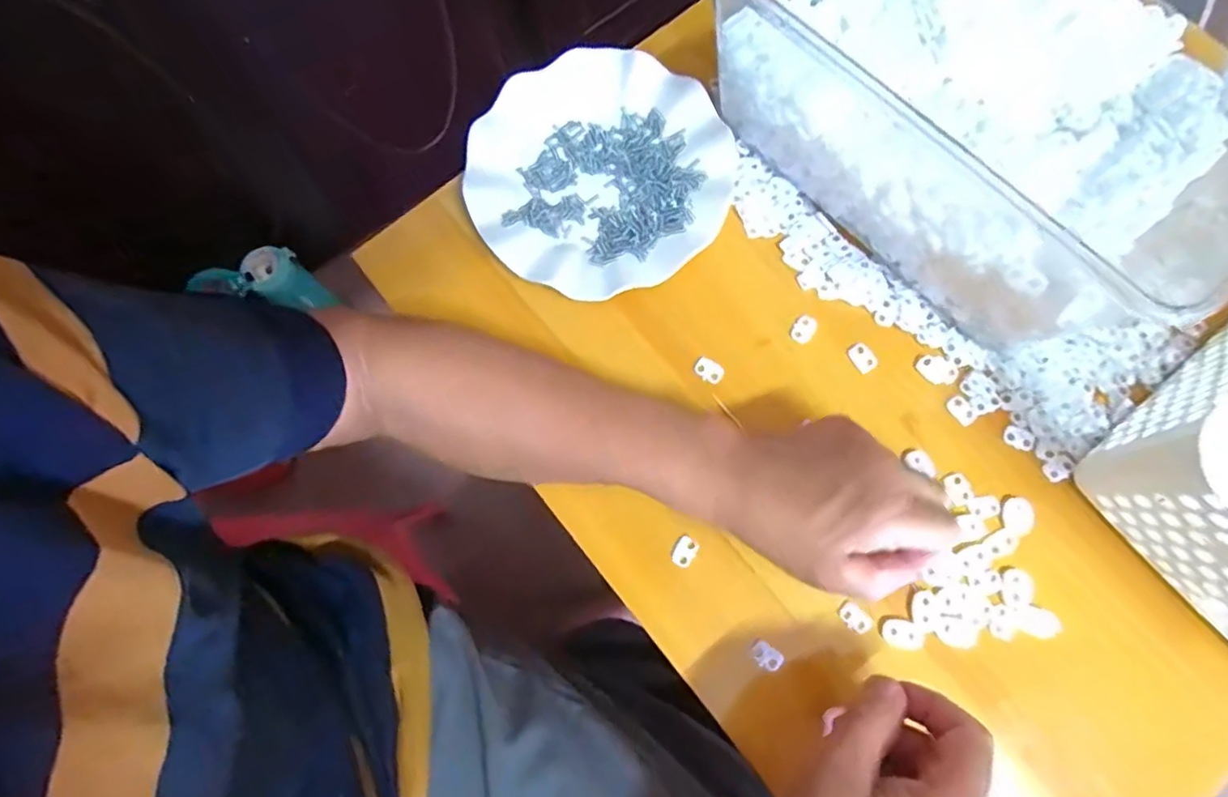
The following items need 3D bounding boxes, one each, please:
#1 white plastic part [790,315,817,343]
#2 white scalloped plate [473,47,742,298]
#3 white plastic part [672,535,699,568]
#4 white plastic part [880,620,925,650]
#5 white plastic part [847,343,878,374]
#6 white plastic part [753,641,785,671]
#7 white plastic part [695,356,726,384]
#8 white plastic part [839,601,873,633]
[{"bbox_3d":[0.129,-0.047,0.407,0.014,0.004,0.020,33,80,8],"label":"white plastic part"},{"bbox_3d":[-0.011,-0.159,0.426,0.178,0.016,0.176,0,77,1],"label":"white scalloped plate"},{"bbox_3d":[0.045,0.095,0.375,0.013,0.004,0.018,23,79,6],"label":"white plastic part"},{"bbox_3d":[0.172,0.140,0.358,0.022,0.005,0.015,11,78,4],"label":"white plastic part"},{"bbox_3d":[0.166,-0.027,0.401,0.014,0.004,0.021,-29,78,-5],"label":"white plastic part"},{"bbox_3d":[0.093,0.156,0.366,0.019,0.008,0.013,35,81,8],"label":"white plastic part"},{"bbox_3d":[0.064,-0.018,0.406,0.020,0.004,0.013,29,80,7],"label":"white plastic part"},{"bbox_3d":[0.146,0.133,0.364,0.020,0.004,0.013,39,81,9],"label":"white plastic part"}]

